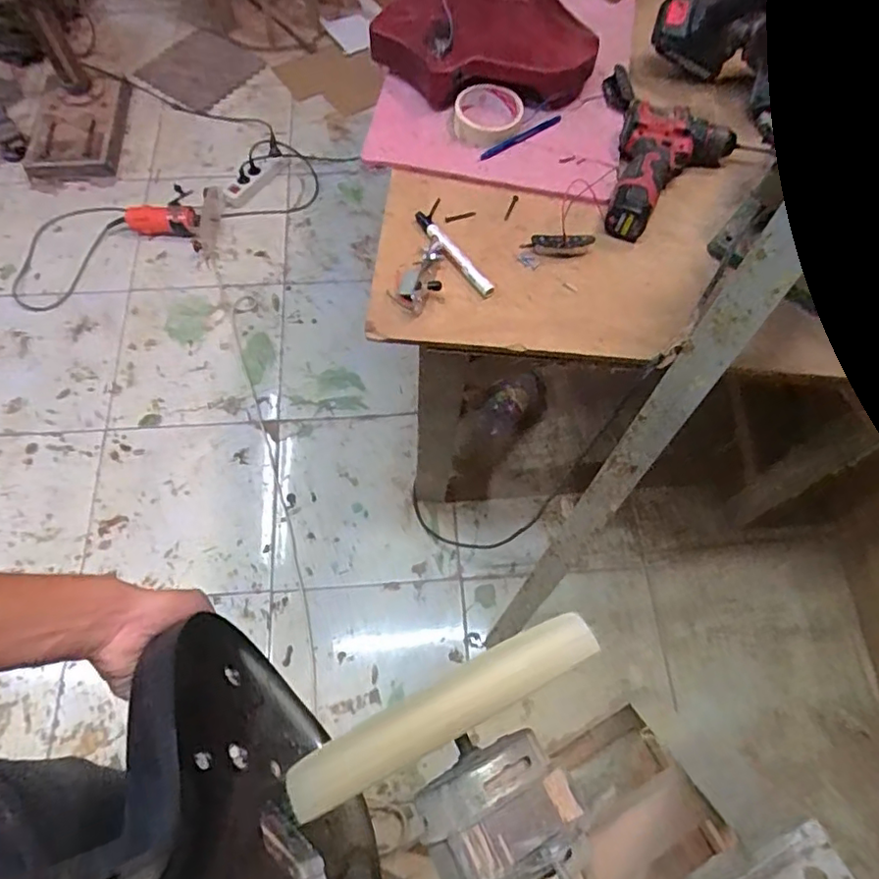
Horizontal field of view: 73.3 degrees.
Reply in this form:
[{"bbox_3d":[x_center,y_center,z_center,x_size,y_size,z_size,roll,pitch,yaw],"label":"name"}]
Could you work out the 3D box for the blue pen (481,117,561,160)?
[{"bbox_3d":[0.109,-0.401,0.786,0.131,0.007,0.010,-29,69,-15],"label":"blue pen"}]

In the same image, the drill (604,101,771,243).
[{"bbox_3d":[0.293,-0.325,0.736,0.154,0.053,0.191,16,66,6],"label":"drill"}]

